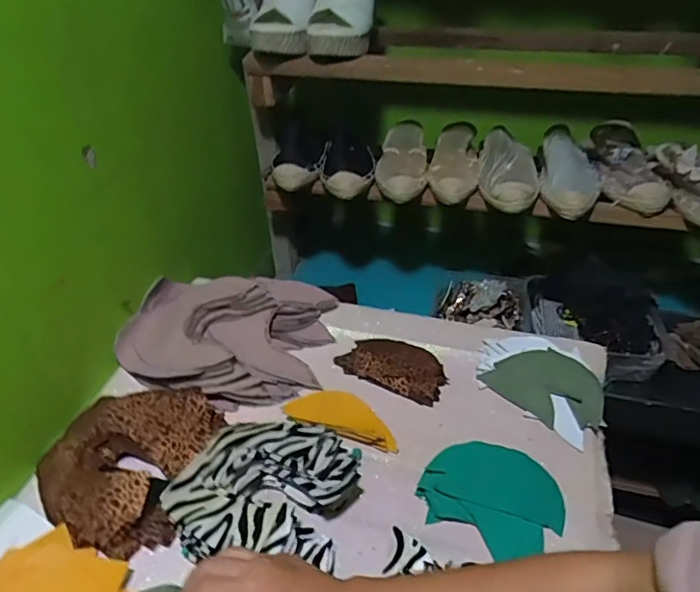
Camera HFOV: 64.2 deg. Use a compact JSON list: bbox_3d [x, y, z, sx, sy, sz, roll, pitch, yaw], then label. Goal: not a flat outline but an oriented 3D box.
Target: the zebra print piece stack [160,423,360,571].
[{"bbox_3d":[-0.089,0.196,0.567,0.184,0.045,0.178,3,39,7],"label":"zebra print piece stack"}]

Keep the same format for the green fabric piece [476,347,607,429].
[{"bbox_3d":[0.244,0.111,0.701,0.146,0.036,0.092,21,44,27],"label":"green fabric piece"}]

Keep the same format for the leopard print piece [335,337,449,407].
[{"bbox_3d":[0.060,0.088,0.739,0.138,0.017,0.083,20,48,19],"label":"leopard print piece"}]

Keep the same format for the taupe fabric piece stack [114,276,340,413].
[{"bbox_3d":[-0.172,0.046,0.752,0.273,0.062,0.200,6,39,10],"label":"taupe fabric piece stack"}]

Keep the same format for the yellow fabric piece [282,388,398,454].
[{"bbox_3d":[-0.004,0.143,0.670,0.132,0.025,0.063,14,41,19],"label":"yellow fabric piece"}]

